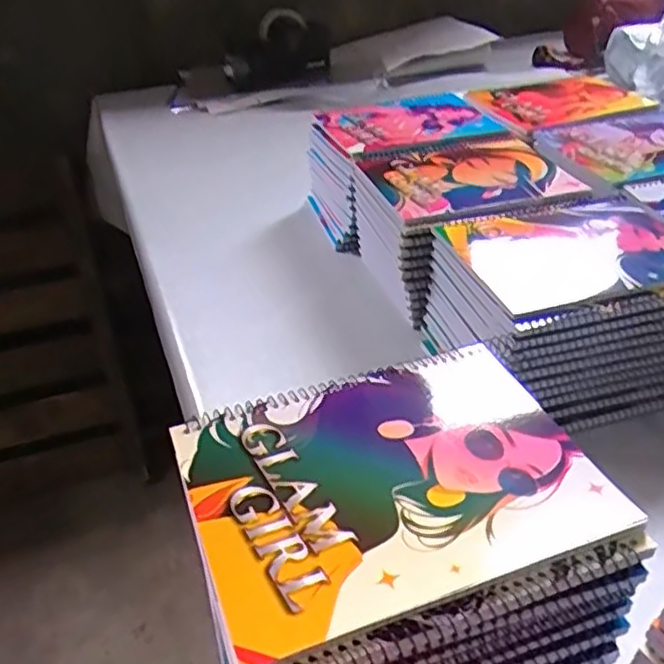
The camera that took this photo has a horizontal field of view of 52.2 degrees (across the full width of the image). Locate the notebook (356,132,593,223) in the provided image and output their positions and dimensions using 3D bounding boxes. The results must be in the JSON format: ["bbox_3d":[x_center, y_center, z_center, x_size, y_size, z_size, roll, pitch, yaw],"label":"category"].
[{"bbox_3d":[0.138,-0.166,0.697,0.197,0.009,0.161,-11,36,-11],"label":"notebook"}]

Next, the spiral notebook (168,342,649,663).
[{"bbox_3d":[0.029,0.071,0.345,0.195,0.010,0.145,-15,37,-16],"label":"spiral notebook"}]

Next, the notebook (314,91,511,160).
[{"bbox_3d":[0.094,-0.255,0.825,0.210,0.012,0.160,-16,37,-17],"label":"notebook"}]

